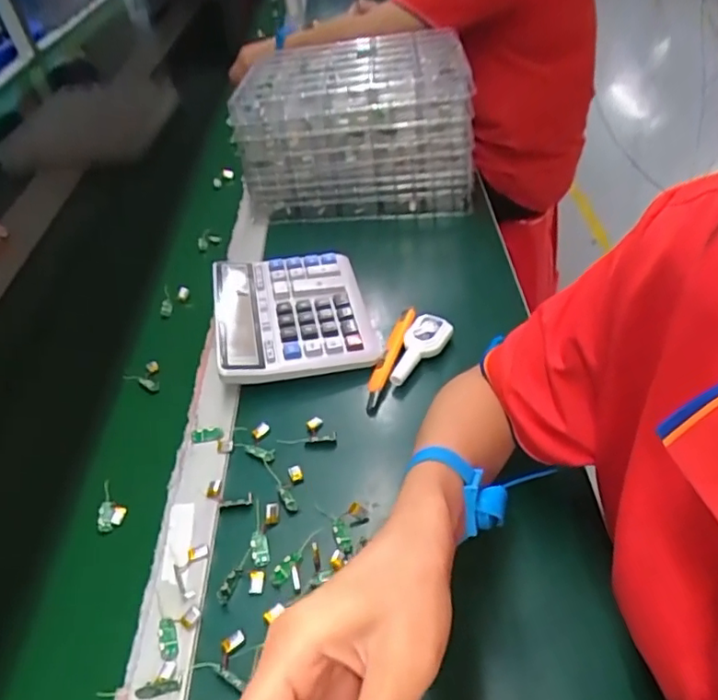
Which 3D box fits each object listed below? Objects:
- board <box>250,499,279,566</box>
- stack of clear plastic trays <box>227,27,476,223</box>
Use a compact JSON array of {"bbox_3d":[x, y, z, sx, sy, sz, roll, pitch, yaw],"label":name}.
[{"bbox_3d":[-0.075,0.141,0.465,0.020,0.011,0.052,-2,42,5],"label":"board"},{"bbox_3d":[0.003,-0.310,0.849,0.303,0.191,0.218,0,43,7],"label":"stack of clear plastic trays"}]

